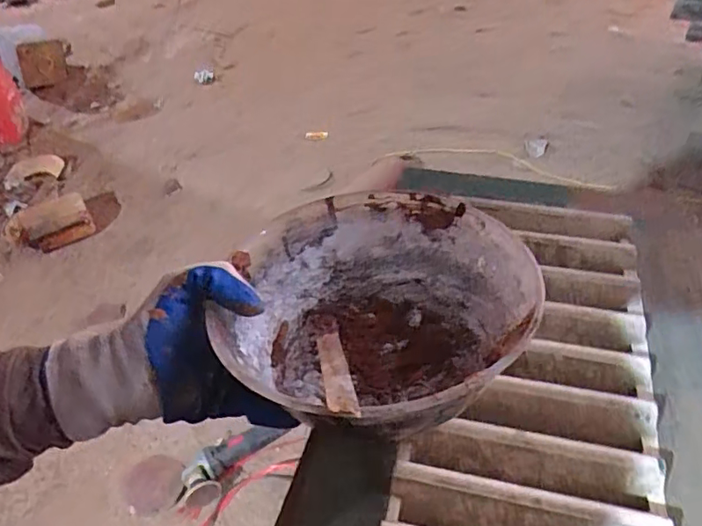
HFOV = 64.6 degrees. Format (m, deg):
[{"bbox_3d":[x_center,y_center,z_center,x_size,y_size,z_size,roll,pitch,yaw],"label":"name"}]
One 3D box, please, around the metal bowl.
[{"bbox_3d":[0.018,0.031,0.389,0.195,0.096,0.200,0,48,0],"label":"metal bowl"}]

